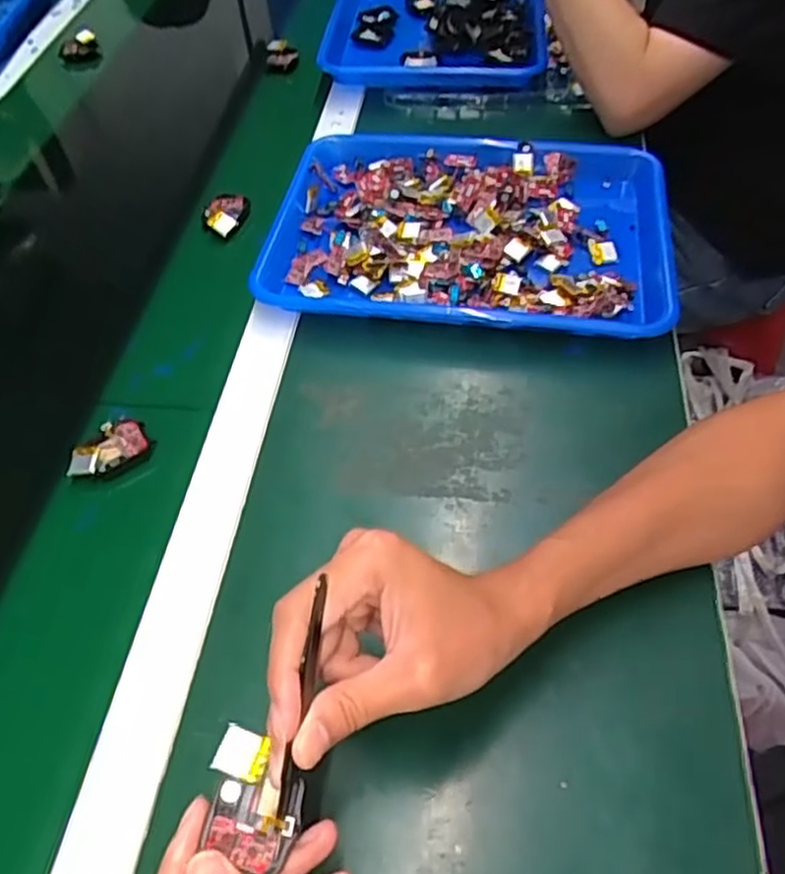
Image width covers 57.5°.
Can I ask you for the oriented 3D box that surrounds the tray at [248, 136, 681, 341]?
[{"bbox_3d":[0.068,-0.182,0.624,0.340,0.039,0.247,5,52,10],"label":"tray"}]

